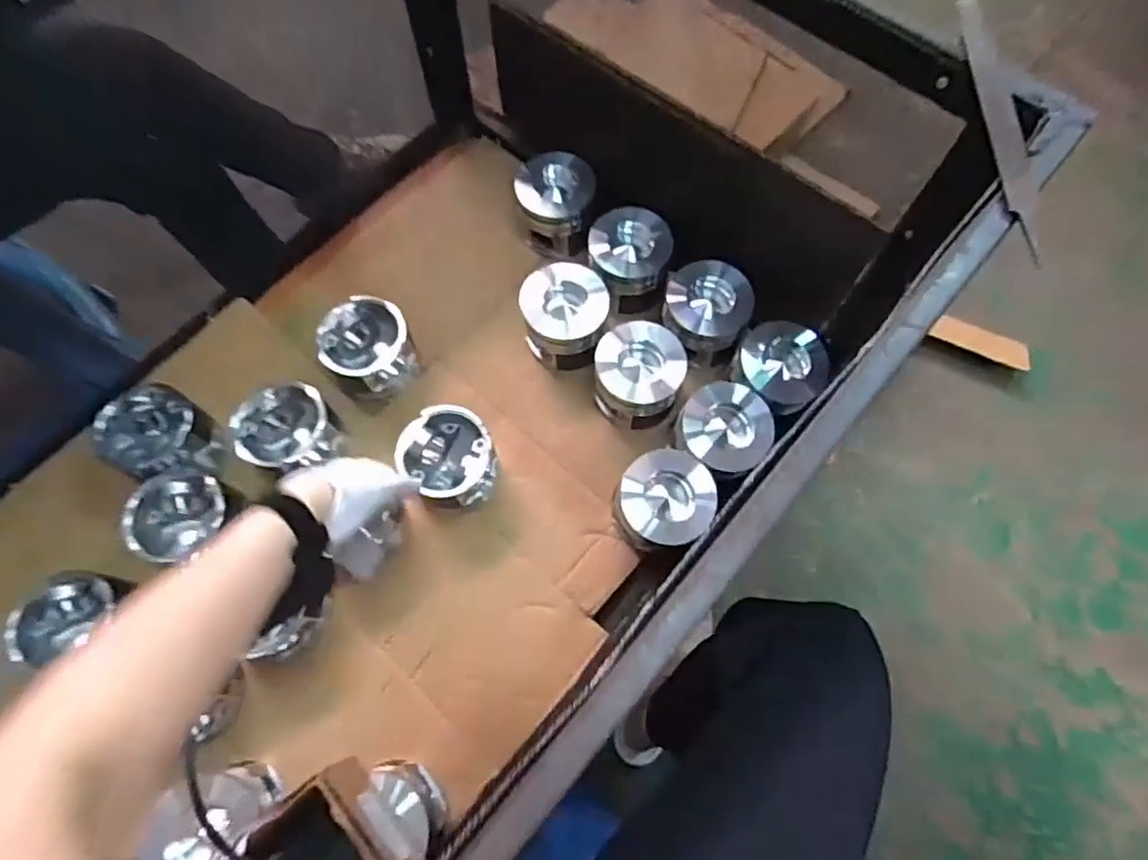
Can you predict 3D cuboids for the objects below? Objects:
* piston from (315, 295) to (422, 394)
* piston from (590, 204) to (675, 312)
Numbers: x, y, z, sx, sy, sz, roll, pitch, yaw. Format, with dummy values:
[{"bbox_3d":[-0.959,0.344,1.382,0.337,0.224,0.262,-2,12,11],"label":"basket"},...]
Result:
[{"bbox_3d":[-0.273,-0.110,0.871,0.117,0.089,0.107,-42,75,-13],"label":"piston"},{"bbox_3d":[0.075,-0.232,0.890,0.109,0.101,0.105,0,70,1],"label":"piston"}]

